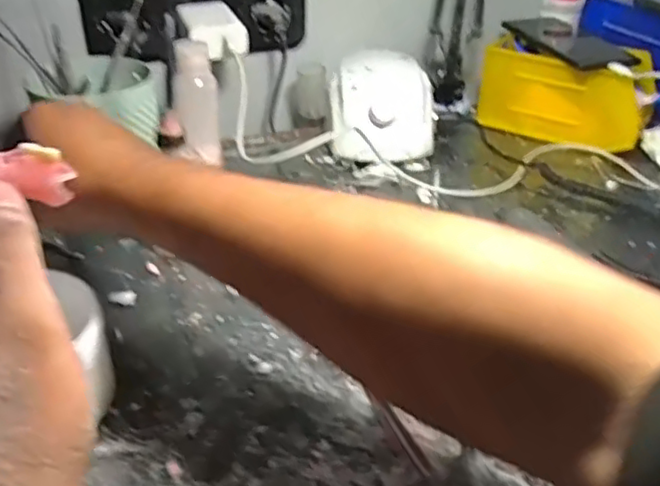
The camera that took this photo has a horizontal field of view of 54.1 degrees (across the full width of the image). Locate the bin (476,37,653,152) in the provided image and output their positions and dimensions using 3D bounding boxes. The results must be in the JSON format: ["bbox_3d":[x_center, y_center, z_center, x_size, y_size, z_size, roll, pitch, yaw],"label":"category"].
[{"bbox_3d":[0.256,-0.160,0.700,0.169,0.087,0.081,25,39,30],"label":"bin"}]

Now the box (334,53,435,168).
[{"bbox_3d":[0.056,-0.133,0.656,0.104,0.079,0.119,4,33,2],"label":"box"}]

